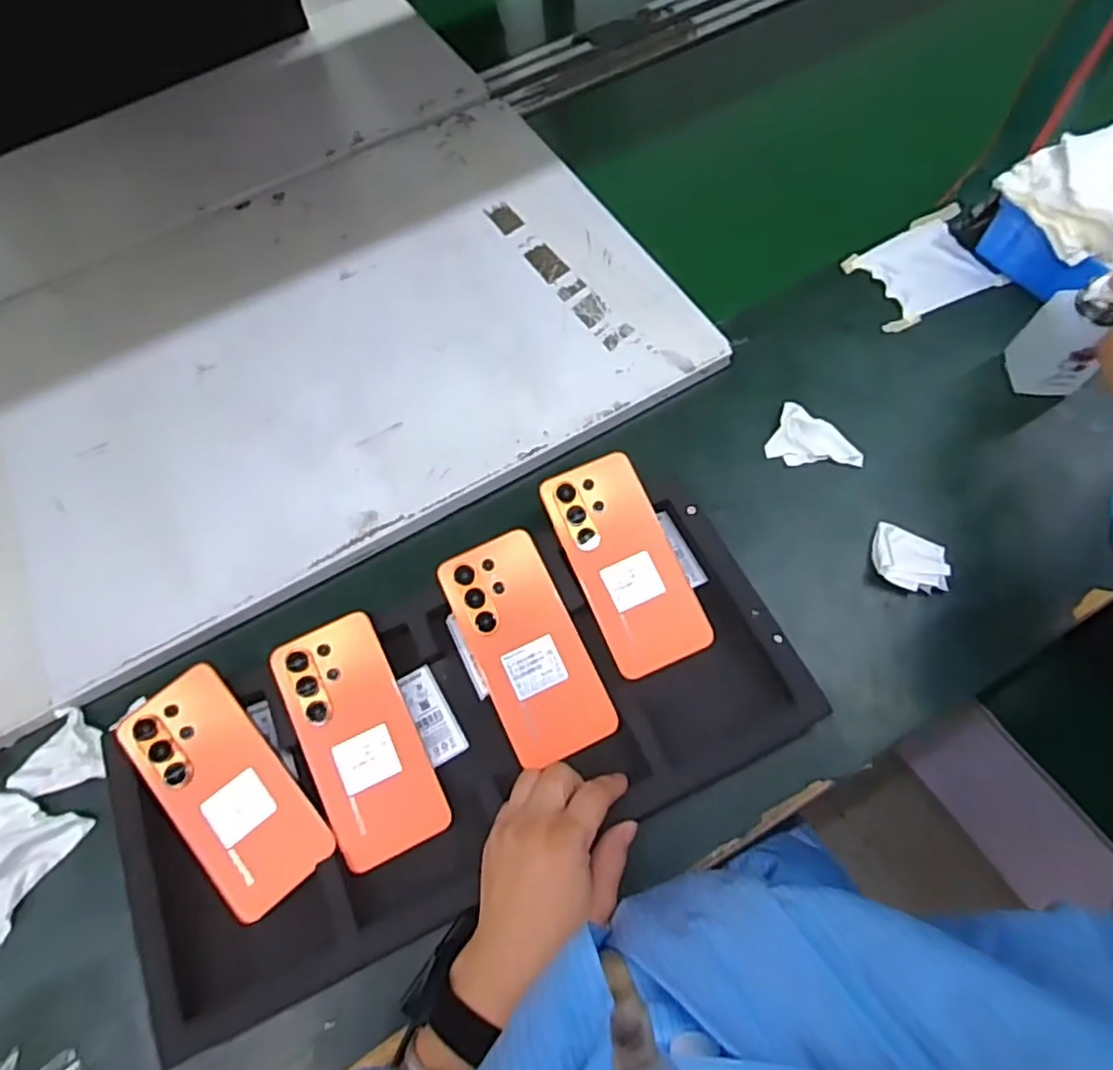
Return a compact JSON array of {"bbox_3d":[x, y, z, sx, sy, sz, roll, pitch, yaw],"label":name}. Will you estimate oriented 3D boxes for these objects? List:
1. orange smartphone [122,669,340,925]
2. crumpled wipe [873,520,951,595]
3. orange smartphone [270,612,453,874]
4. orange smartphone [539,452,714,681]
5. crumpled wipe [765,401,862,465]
[{"bbox_3d":[-0.232,0.176,0.460,0.077,0.008,0.168,-39,76,-21],"label":"orange smartphone"},{"bbox_3d":[0.294,0.019,0.545,0.056,0.022,0.054,18,67,9],"label":"crumpled wipe"},{"bbox_3d":[-0.144,0.145,0.475,0.077,0.006,0.170,-25,73,-12],"label":"orange smartphone"},{"bbox_3d":[0.056,0.020,0.526,0.083,0.006,0.174,-21,76,-9],"label":"orange smartphone"},{"bbox_3d":[0.240,-0.084,0.602,0.081,0.014,0.057,24,68,11],"label":"crumpled wipe"}]

